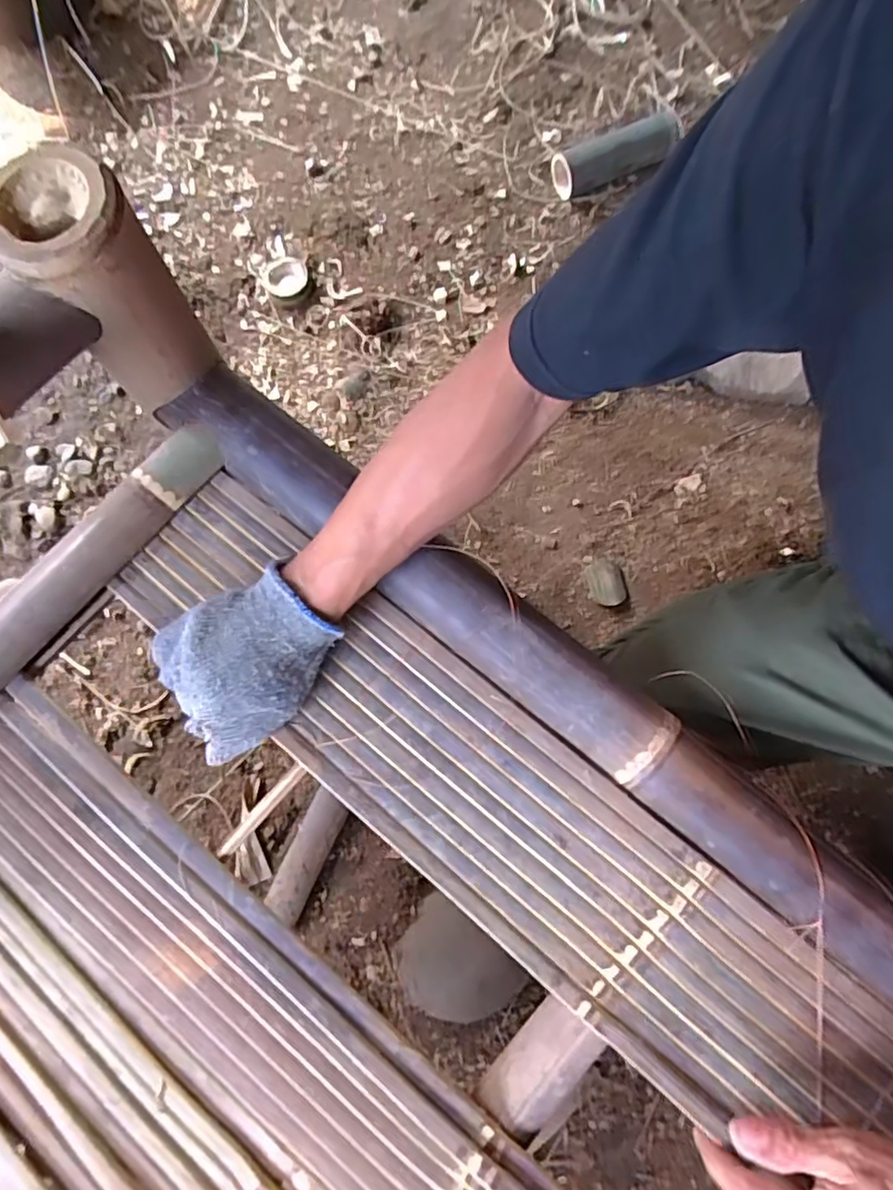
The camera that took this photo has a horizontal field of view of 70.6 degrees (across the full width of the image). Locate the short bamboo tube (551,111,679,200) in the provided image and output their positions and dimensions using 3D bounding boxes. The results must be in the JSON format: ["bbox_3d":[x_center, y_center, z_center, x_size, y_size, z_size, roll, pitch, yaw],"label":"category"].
[{"bbox_3d":[0.242,-0.630,0.902,0.176,0.054,0.071,-20,78,-4],"label":"short bamboo tube"}]

